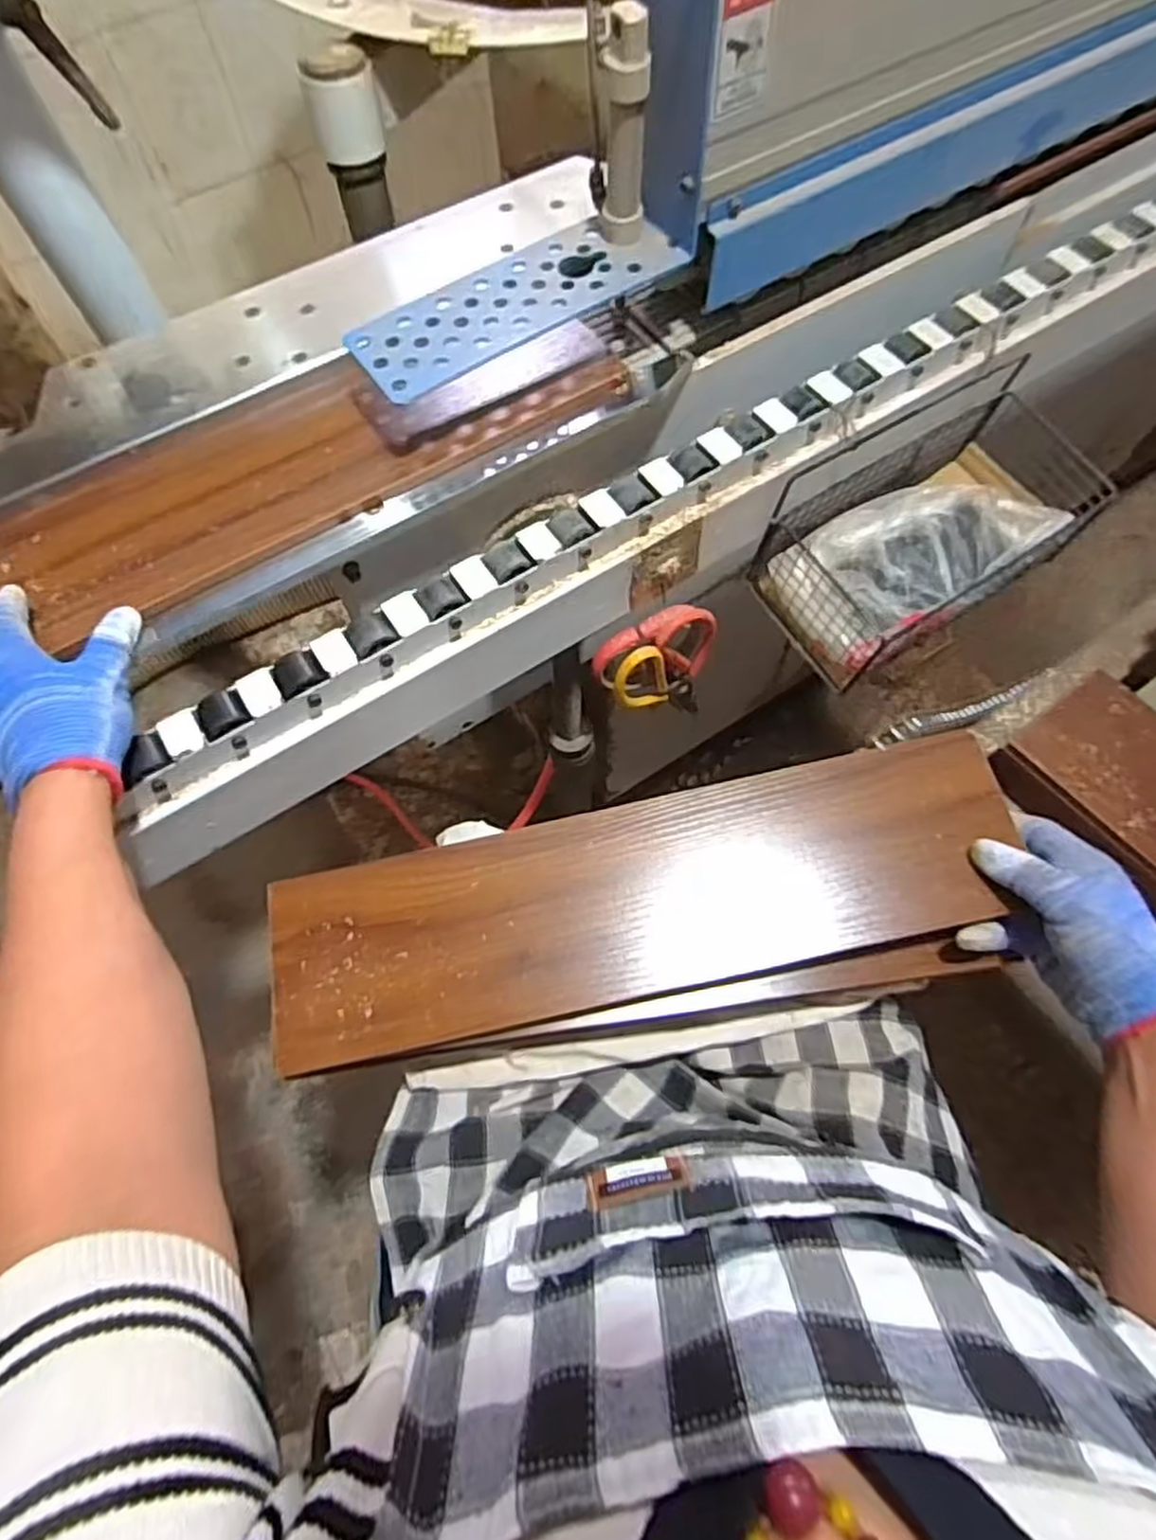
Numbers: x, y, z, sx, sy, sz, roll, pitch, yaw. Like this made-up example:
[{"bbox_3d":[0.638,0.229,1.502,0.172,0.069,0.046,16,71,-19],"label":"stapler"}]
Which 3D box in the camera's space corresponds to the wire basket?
[{"bbox_3d":[0.295,-0.204,0.626,0.273,0.113,0.133,-32,70,-12],"label":"wire basket"}]

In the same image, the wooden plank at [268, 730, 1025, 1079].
[{"bbox_3d":[0.040,0.080,0.472,0.454,0.023,0.115,-13,67,-2],"label":"wooden plank"}]

